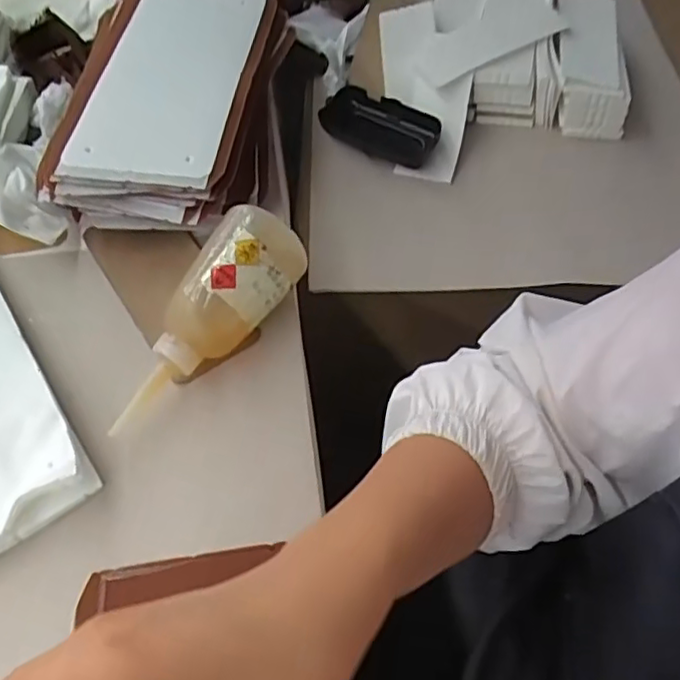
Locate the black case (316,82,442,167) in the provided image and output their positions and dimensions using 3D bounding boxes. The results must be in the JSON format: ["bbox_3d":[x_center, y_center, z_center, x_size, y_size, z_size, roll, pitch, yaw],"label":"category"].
[{"bbox_3d":[0.037,-0.195,0.584,0.102,0.027,0.056,27,60,16],"label":"black case"}]

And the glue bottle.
[{"bbox_3d":[-0.091,-0.017,0.431,0.063,0.065,0.164,34,82,20],"label":"glue bottle"}]

